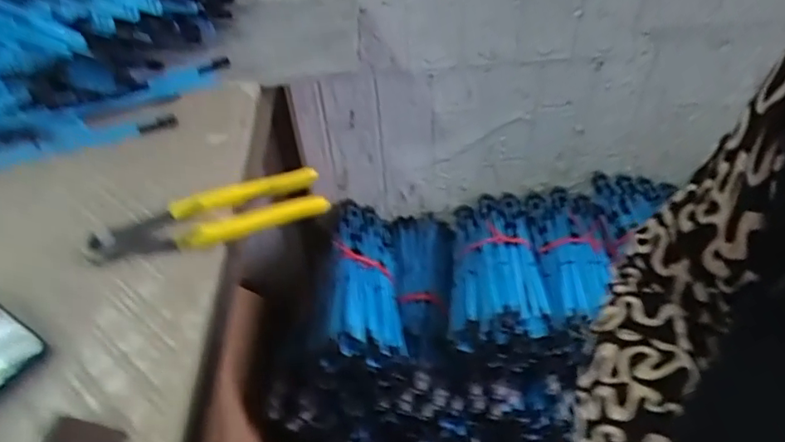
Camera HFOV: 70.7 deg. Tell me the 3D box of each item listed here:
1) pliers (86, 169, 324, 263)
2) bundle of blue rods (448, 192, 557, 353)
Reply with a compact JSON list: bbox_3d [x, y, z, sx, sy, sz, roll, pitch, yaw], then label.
[{"bbox_3d":[-0.132,-0.002,0.401,0.164,0.029,0.044,-15,44,-13],"label":"pliers"},{"bbox_3d":[0.149,0.053,0.806,0.125,0.080,0.302,1,43,5],"label":"bundle of blue rods"}]

